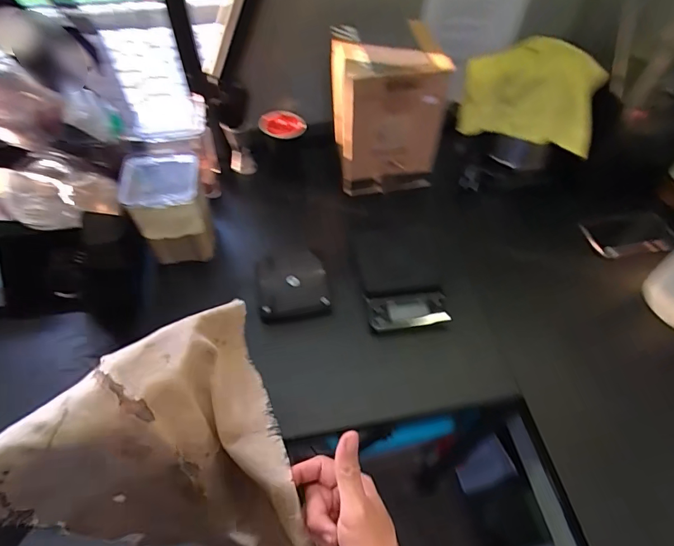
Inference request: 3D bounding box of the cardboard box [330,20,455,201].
[{"bbox_3d":[0.092,-0.276,0.790,0.181,0.254,0.101,-13,56,-10],"label":"cardboard box"}]

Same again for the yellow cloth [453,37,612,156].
[{"bbox_3d":[0.356,-0.319,0.770,0.254,0.170,0.024,8,37,-4],"label":"yellow cloth"}]

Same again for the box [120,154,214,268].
[{"bbox_3d":[-0.272,-0.105,0.705,0.111,0.151,0.117,-13,56,-10],"label":"box"}]

